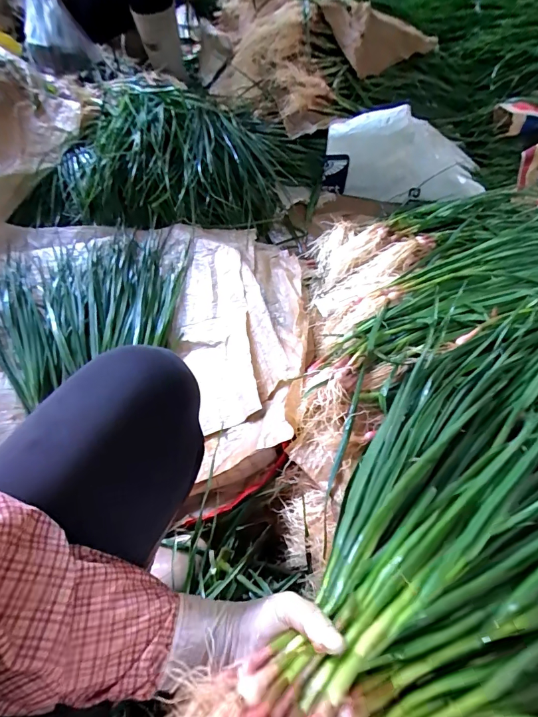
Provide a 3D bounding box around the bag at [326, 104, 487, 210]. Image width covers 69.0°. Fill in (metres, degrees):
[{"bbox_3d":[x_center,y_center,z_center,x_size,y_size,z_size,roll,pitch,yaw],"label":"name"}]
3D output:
[{"bbox_3d":[0.391,-0.580,1.134,0.451,0.178,0.175,7,56,0],"label":"bag"}]

